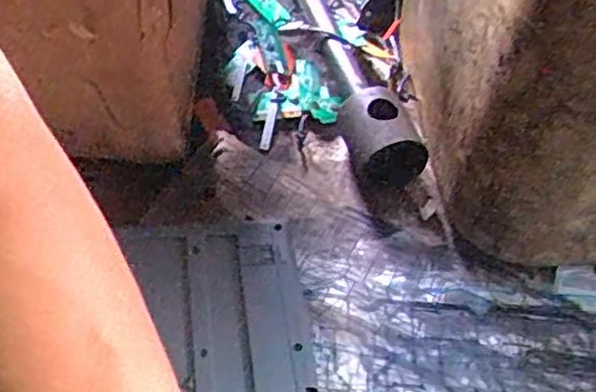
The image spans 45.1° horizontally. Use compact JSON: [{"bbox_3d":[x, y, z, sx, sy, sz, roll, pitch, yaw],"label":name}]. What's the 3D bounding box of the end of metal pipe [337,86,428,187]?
[{"bbox_3d":[0.067,-0.045,0.592,0.056,0.060,0.078,-6,50,-11],"label":"end of metal pipe"}]

